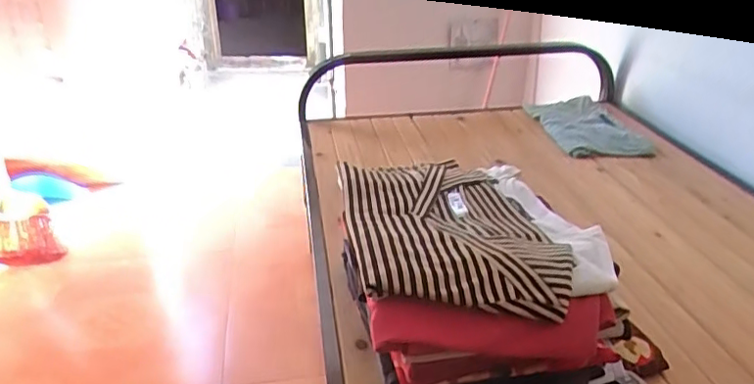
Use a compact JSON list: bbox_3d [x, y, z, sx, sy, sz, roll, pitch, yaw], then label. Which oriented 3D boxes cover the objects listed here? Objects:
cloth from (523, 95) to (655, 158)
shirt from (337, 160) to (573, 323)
[{"bbox_3d":[0.491,-0.160,1.380,0.194,0.043,0.311,-2,30,-8],"label":"cloth"},{"bbox_3d":[0.072,0.031,0.655,0.204,0.033,0.339,-2,30,-8],"label":"shirt"}]

